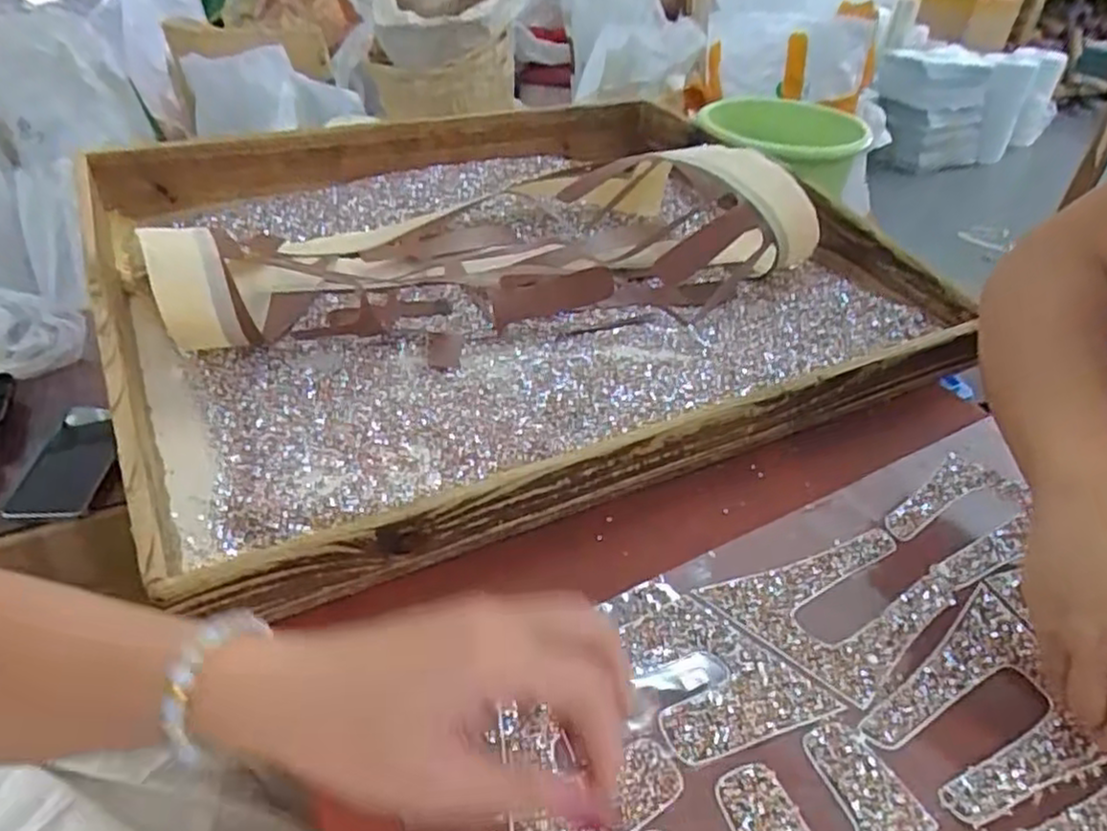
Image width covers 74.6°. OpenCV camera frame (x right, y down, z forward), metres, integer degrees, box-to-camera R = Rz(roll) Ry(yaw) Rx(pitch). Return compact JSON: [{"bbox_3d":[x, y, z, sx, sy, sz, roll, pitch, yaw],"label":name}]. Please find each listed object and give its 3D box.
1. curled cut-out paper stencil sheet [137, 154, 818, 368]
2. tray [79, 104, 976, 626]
[{"bbox_3d":[-0.061,-0.199,0.731,0.592,0.107,0.283,-12,40,-17],"label":"curled cut-out paper stencil sheet"},{"bbox_3d":[-0.042,-0.170,0.713,0.695,0.104,0.613,-17,41,-23],"label":"tray"}]

